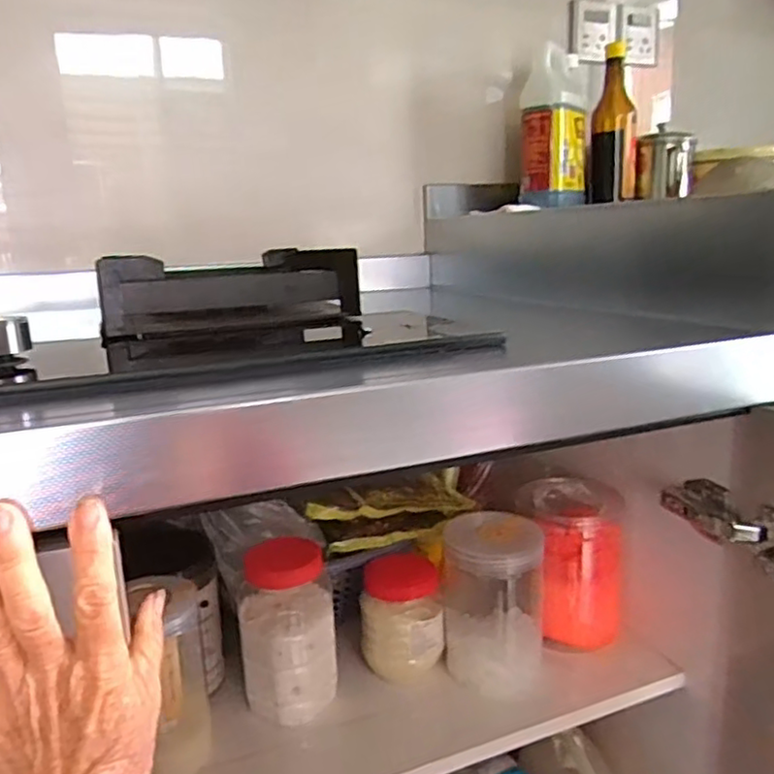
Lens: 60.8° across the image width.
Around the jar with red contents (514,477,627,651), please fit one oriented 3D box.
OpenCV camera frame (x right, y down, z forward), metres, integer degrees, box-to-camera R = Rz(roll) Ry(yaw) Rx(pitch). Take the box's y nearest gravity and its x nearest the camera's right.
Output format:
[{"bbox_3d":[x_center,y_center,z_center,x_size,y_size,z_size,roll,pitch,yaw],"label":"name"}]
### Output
[{"bbox_3d":[0.196,0.190,0.712,0.109,0.148,0.103,2,14,16],"label":"jar with red contents"}]

